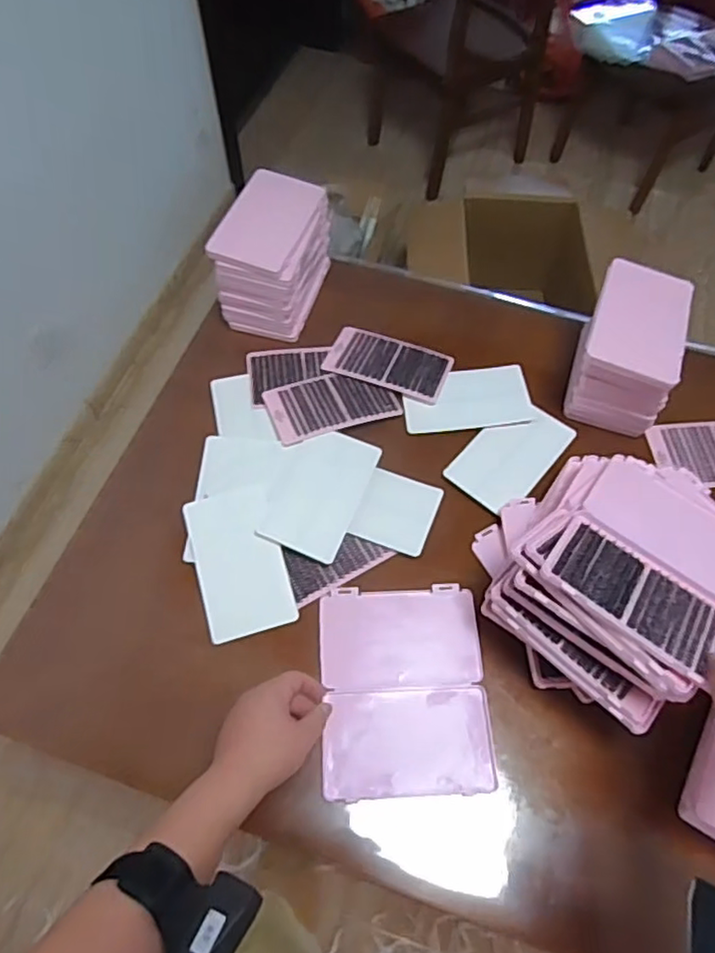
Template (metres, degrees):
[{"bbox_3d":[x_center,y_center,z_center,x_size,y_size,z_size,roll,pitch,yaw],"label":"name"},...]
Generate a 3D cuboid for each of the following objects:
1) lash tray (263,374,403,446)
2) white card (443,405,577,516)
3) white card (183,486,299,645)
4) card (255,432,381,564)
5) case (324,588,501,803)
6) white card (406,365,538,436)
[{"bbox_3d":[-0.034,-0.105,0.859,0.175,0.011,0.099,-18,63,-11],"label":"lash tray"},{"bbox_3d":[0.208,-0.031,0.837,0.103,0.006,0.172,36,66,23],"label":"white card"},{"bbox_3d":[-0.142,0.101,0.747,0.101,0.010,0.175,-15,71,-8],"label":"white card"},{"bbox_3d":[-0.049,0.017,0.788,0.108,0.006,0.167,20,64,8],"label":"card"},{"bbox_3d":[0.052,0.234,0.695,0.179,0.010,0.221,-2,61,-2],"label":"case"},{"bbox_3d":[0.154,-0.110,0.876,0.176,0.005,0.095,-6,65,-3],"label":"white card"}]

